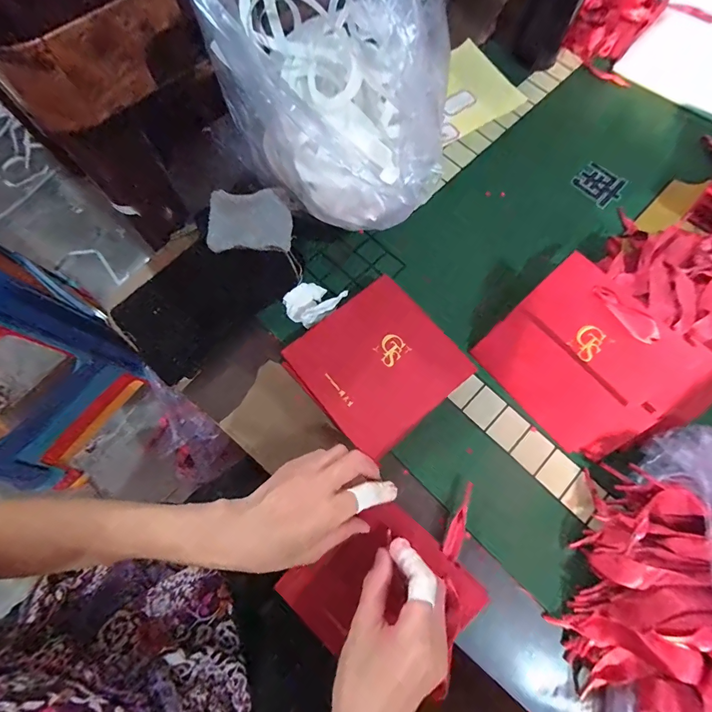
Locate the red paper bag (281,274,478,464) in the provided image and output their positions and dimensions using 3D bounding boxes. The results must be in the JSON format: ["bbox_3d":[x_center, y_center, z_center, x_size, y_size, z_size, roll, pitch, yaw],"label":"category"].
[{"bbox_3d":[0.022,0.009,0.387,0.139,0.008,0.141,-43,84,-3],"label":"red paper bag"}]

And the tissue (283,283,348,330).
[{"bbox_3d":[-0.046,-0.060,0.419,0.063,0.028,0.045,-26,75,-9],"label":"tissue"}]

